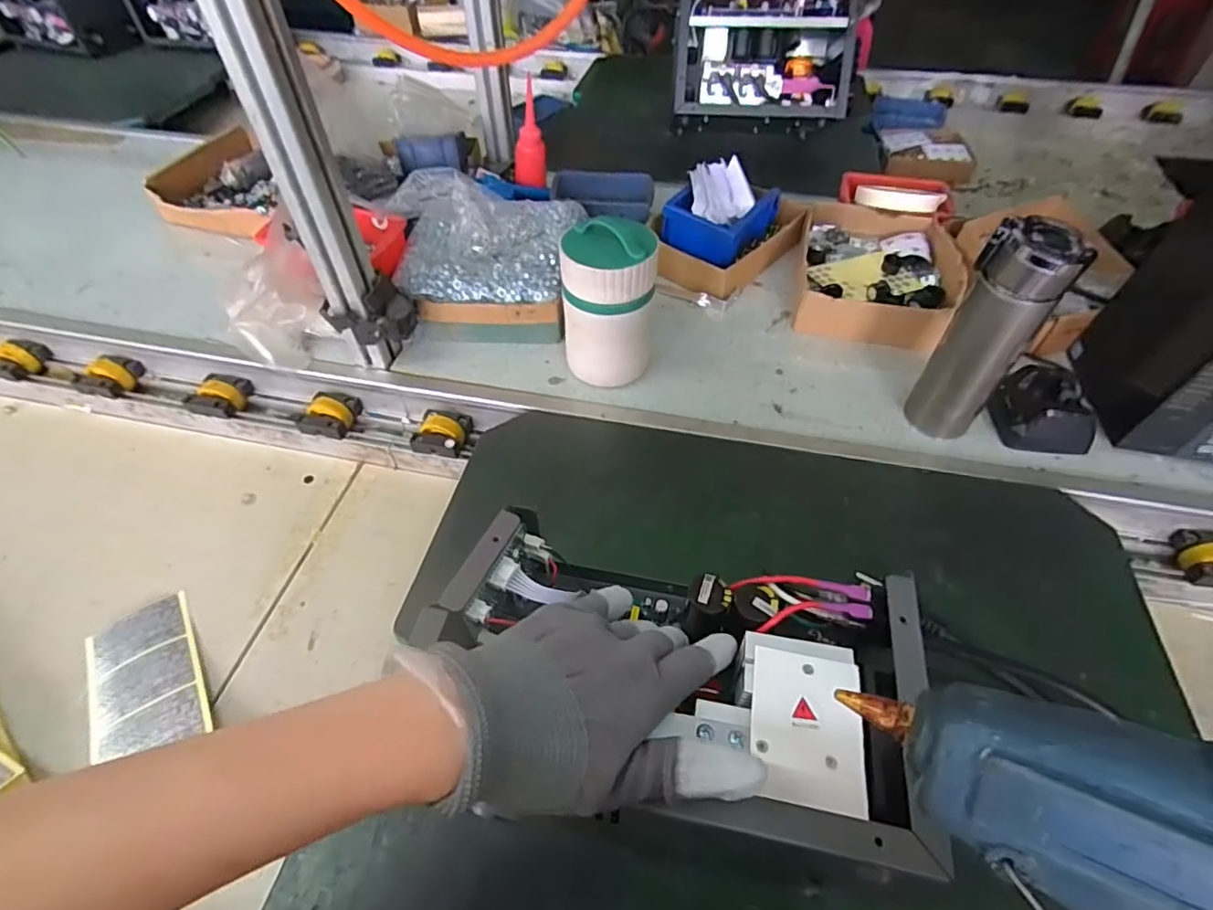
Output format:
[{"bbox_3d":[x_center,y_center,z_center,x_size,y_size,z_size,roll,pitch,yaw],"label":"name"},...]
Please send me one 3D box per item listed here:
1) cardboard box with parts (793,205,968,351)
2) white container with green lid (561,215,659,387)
[{"bbox_3d":[0.340,-0.238,0.751,0.162,0.057,0.254,13,52,10],"label":"cardboard box with parts"},{"bbox_3d":[0.000,-0.147,0.591,0.092,0.162,0.080,-5,51,-5],"label":"white container with green lid"}]

